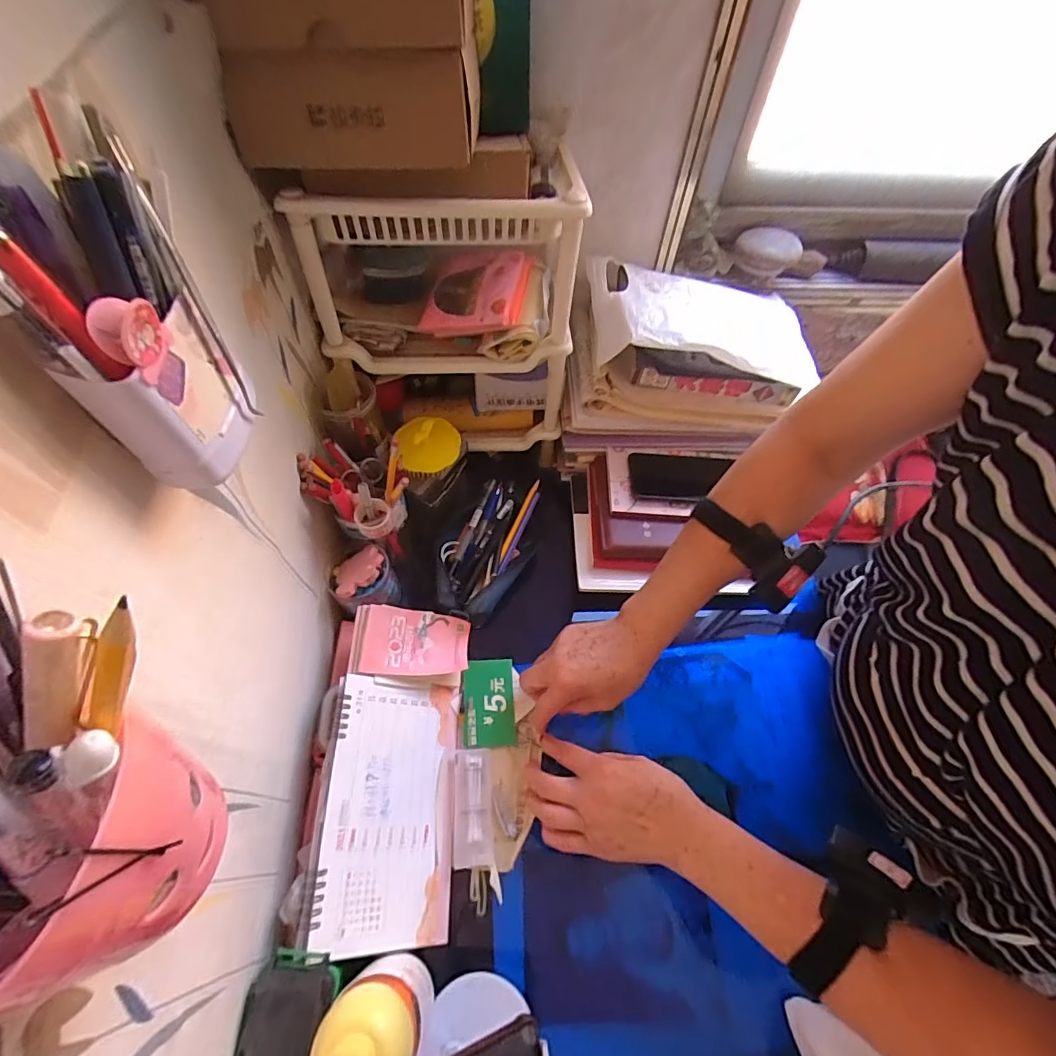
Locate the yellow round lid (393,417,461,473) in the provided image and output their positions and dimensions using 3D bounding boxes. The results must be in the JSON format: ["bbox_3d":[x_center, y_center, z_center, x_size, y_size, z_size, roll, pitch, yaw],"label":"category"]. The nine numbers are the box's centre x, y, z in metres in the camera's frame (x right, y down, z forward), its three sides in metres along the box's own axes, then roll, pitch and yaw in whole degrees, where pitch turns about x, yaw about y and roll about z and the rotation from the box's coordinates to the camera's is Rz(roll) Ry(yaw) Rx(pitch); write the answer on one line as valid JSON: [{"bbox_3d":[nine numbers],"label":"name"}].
[{"bbox_3d":[-0.116,-0.095,0.567,0.071,0.028,0.071,7,78,-34],"label":"yellow round lid"}]

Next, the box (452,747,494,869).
[{"bbox_3d":[-0.054,0.273,0.489,0.038,0.013,0.101,-3,59,-3],"label":"box"}]

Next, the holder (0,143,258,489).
[{"bbox_3d":[-0.182,-0.090,0.232,0.062,0.133,0.066,-26,62,-16],"label":"holder"}]

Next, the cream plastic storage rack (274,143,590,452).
[{"bbox_3d":[-0.084,-0.216,0.547,0.249,0.307,0.120,-14,60,-10],"label":"cream plastic storage rack"}]

